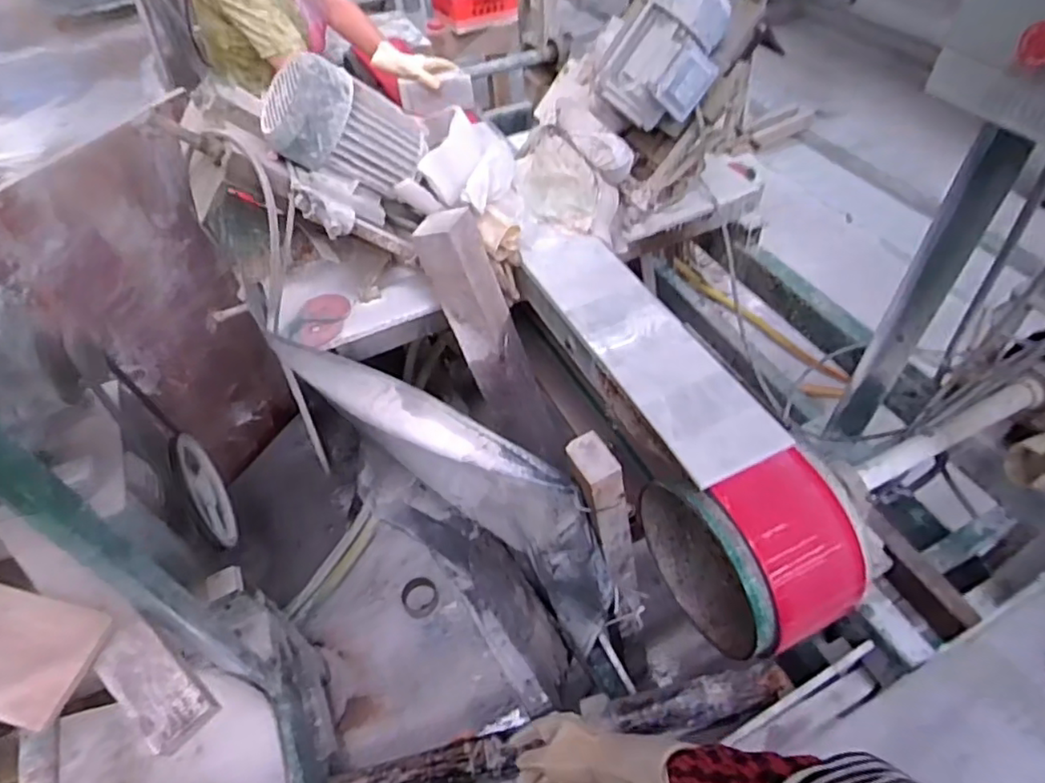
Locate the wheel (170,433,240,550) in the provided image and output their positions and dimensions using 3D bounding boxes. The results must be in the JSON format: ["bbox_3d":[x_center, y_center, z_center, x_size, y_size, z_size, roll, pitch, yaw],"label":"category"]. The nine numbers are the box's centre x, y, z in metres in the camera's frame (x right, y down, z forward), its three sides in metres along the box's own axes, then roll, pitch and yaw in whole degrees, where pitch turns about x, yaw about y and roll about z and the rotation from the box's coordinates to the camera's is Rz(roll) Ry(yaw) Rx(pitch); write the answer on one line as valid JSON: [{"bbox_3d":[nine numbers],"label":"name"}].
[{"bbox_3d":[-0.538,0.167,1.048,0.024,0.192,0.213,-25,52,-15],"label":"wheel"}]

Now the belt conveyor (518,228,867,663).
[{"bbox_3d":[0.213,0.024,0.993,0.174,0.275,0.733,-23,65,-13],"label":"belt conveyor"}]

